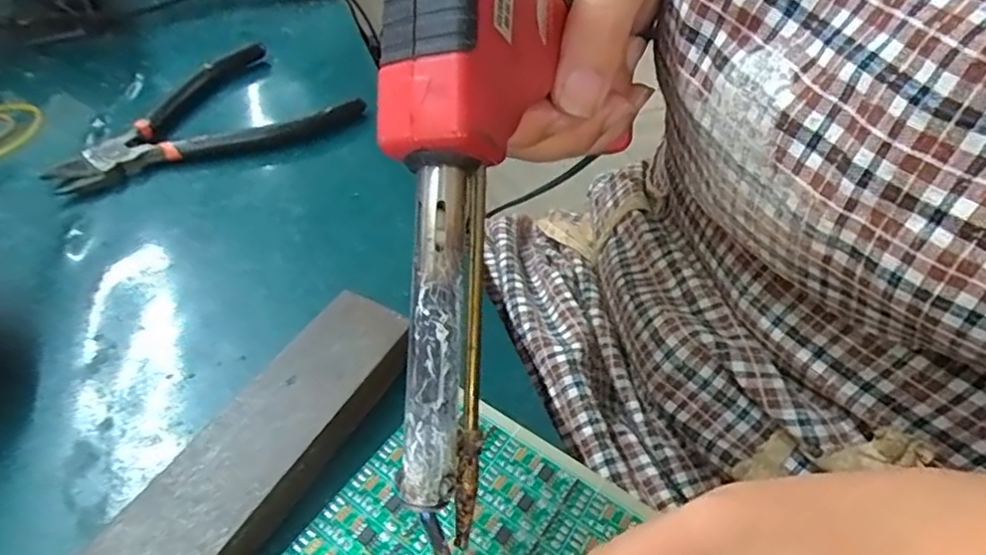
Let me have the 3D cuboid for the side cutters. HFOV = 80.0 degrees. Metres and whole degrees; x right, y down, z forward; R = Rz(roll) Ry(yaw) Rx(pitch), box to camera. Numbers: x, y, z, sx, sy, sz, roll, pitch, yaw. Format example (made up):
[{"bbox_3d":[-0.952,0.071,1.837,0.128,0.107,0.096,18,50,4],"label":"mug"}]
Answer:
[{"bbox_3d":[-0.160,-0.095,0.327,0.150,0.012,0.103,-20,50,-22],"label":"side cutters"}]

